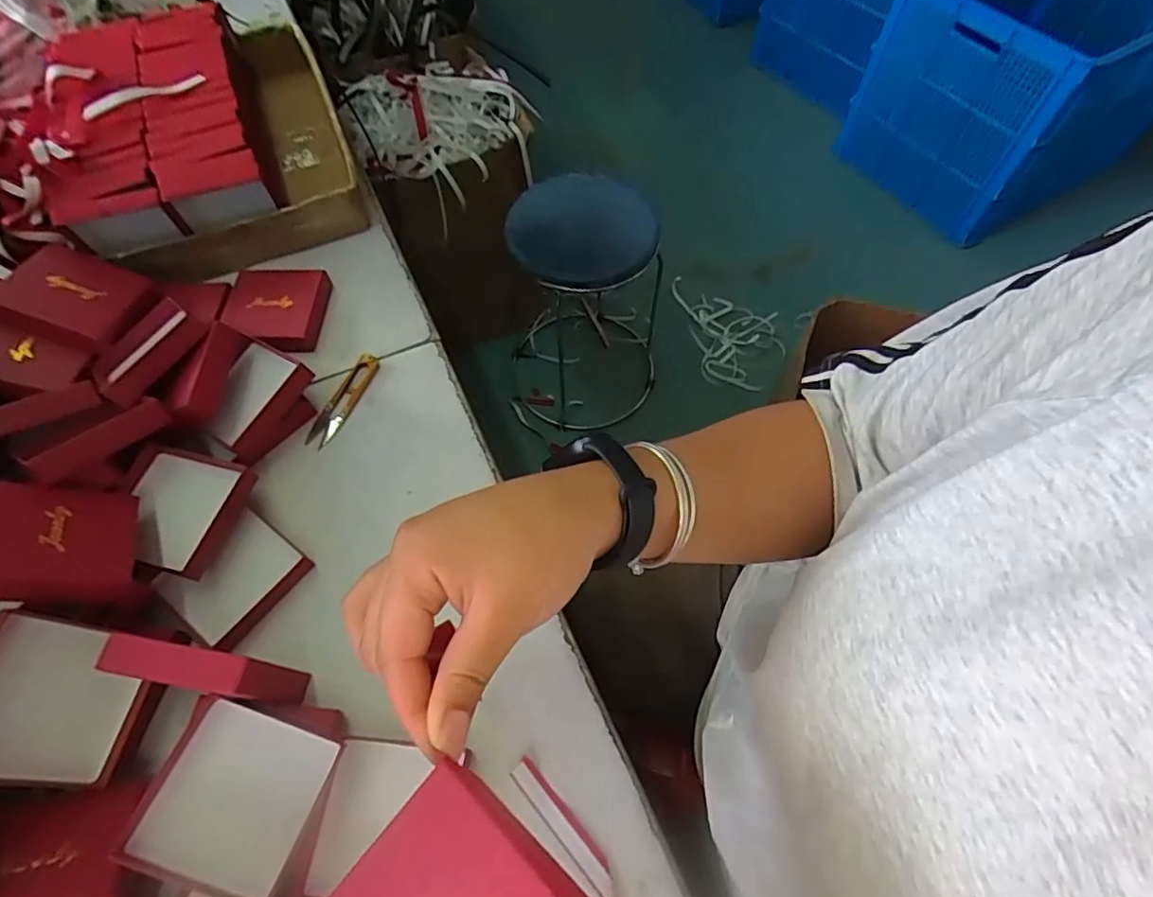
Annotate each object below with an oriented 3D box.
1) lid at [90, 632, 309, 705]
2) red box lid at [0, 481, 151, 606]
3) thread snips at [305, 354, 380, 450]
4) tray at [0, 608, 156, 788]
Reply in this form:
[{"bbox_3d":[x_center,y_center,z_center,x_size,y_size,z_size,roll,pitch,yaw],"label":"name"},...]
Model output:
[{"bbox_3d":[-0.239,0.147,0.384,0.090,0.089,0.026,9,61,5],"label":"lid"},{"bbox_3d":[-0.346,0.060,0.388,0.017,0.096,0.090,-47,49,21],"label":"red box lid"},{"bbox_3d":[-0.214,-0.046,0.532,0.023,0.013,0.098,19,63,10],"label":"thread snips"},{"bbox_3d":[-0.329,0.159,0.366,0.018,0.094,0.091,-16,54,42],"label":"tray"}]

